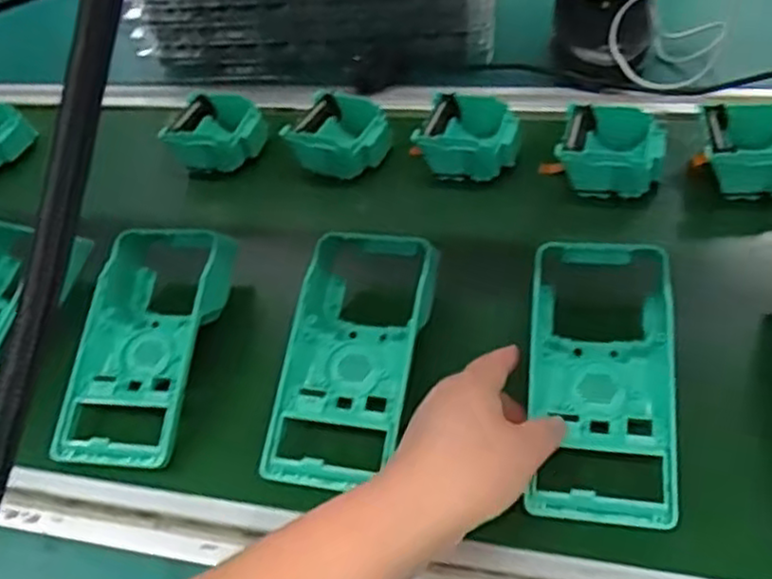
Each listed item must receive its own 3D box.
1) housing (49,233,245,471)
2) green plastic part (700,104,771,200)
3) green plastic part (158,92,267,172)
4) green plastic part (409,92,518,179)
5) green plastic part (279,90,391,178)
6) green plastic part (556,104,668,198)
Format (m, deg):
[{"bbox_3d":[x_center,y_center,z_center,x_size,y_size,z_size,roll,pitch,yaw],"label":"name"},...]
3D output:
[{"bbox_3d":[-0.164,0.027,0.494,0.091,0.051,0.187,3,47,10],"label":"housing"},{"bbox_3d":[0.286,-0.106,0.550,0.077,0.043,0.076,8,48,14],"label":"green plastic part"},{"bbox_3d":[-0.155,-0.140,0.664,0.087,0.053,0.078,4,47,11],"label":"green plastic part"},{"bbox_3d":[0.072,-0.127,0.608,0.085,0.046,0.084,5,47,12],"label":"green plastic part"},{"bbox_3d":[-0.040,-0.129,0.631,0.088,0.049,0.084,8,48,15],"label":"green plastic part"},{"bbox_3d":[0.182,-0.109,0.572,0.077,0.043,0.073,7,48,13],"label":"green plastic part"}]

